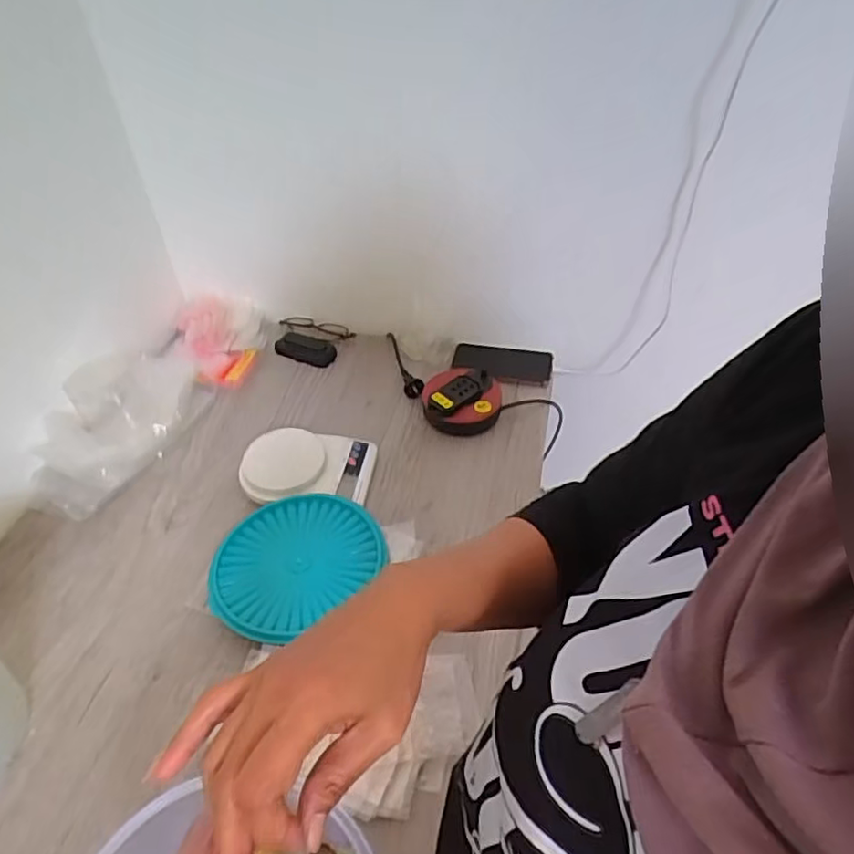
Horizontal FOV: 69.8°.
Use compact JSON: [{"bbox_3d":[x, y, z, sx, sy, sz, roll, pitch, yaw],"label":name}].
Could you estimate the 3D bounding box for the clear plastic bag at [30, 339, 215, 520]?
[{"bbox_3d":[-0.447,-0.016,0.892,0.162,0.100,0.297,21,49,21],"label":"clear plastic bag"}]

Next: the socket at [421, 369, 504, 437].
[{"bbox_3d":[0.054,-0.042,0.939,0.118,0.046,0.127,5,46,7],"label":"socket"}]

